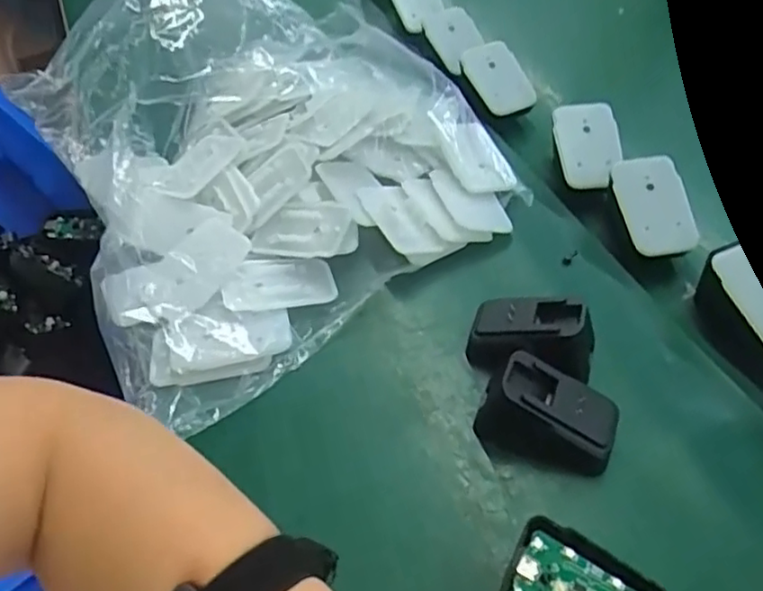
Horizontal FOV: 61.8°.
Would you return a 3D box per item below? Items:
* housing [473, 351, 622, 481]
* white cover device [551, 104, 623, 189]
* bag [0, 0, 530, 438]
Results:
[{"bbox_3d":[0.083,0.061,0.317,0.065,0.037,0.038,14,51,13],"label":"housing"},{"bbox_3d":[0.145,-0.105,0.445,0.046,0.006,0.064,-2,75,-6],"label":"white cover device"},{"bbox_3d":[-0.080,-0.109,0.430,0.292,0.103,0.287,-28,54,-21],"label":"bag"}]

